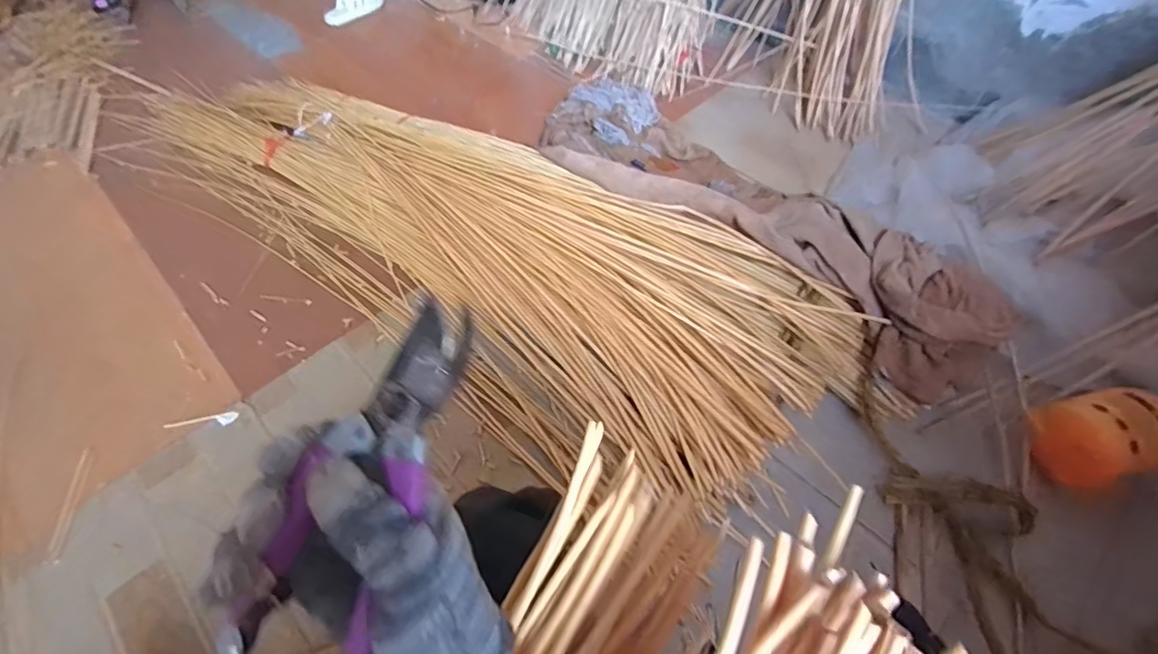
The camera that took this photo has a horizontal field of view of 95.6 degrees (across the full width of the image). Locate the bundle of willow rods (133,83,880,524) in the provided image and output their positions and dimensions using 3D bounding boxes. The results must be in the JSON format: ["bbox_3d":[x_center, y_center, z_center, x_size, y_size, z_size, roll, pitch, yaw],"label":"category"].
[{"bbox_3d":[-0.293,-0.243,1.113,1.670,0.165,0.500,33,61,23],"label":"bundle of willow rods"}]

